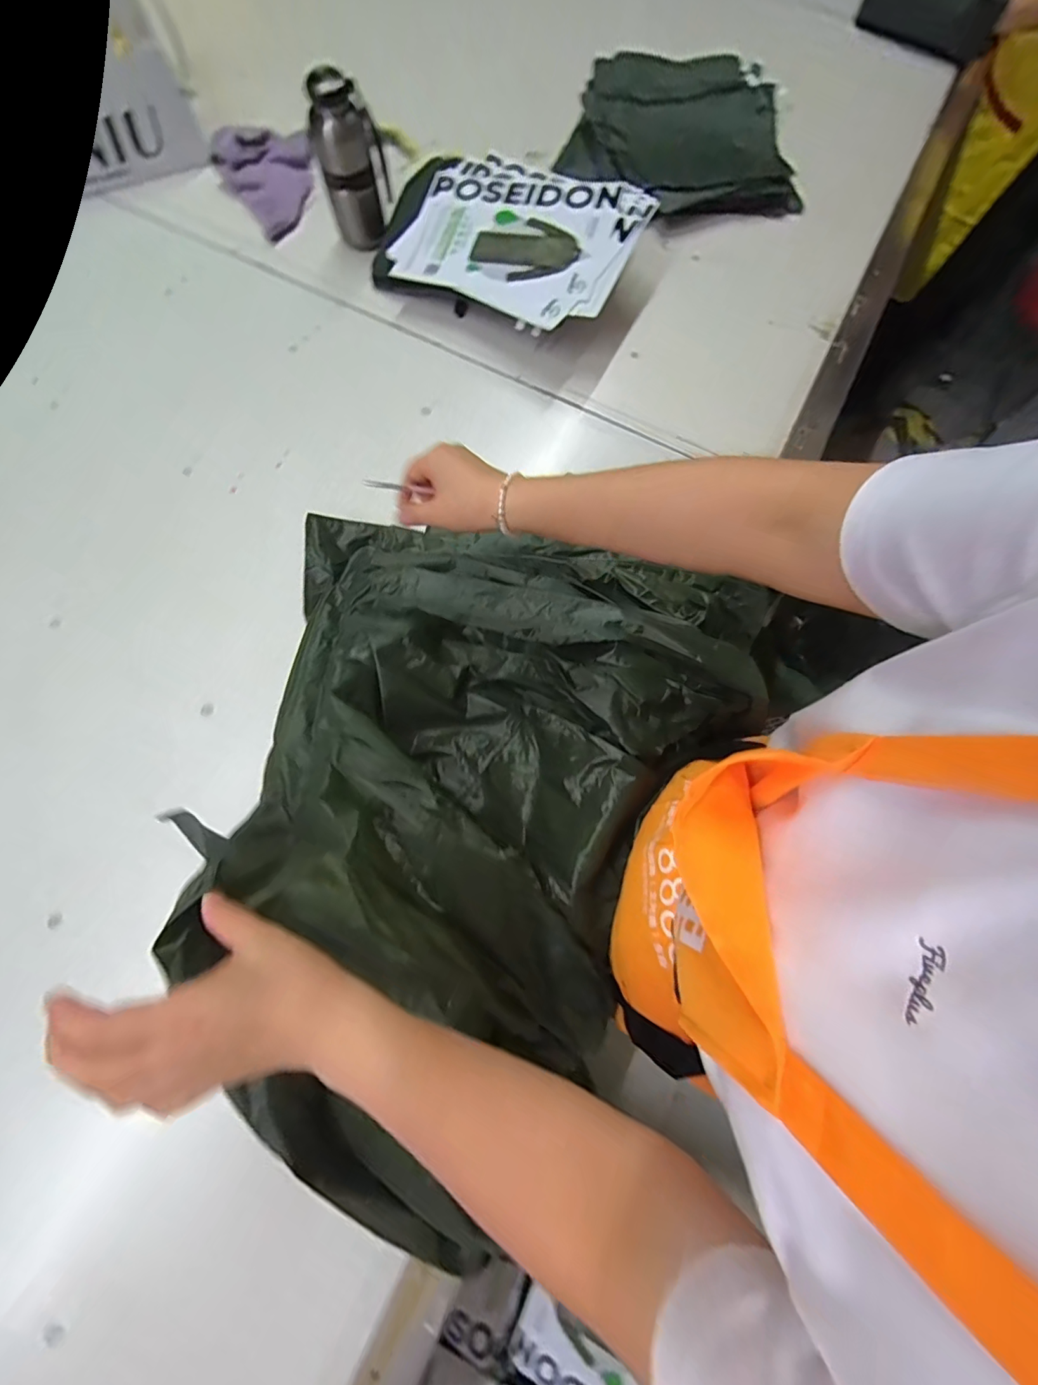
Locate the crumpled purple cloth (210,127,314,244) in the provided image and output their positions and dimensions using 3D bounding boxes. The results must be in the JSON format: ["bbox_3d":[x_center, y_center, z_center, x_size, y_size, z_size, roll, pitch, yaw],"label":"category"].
[{"bbox_3d":[-0.396,-0.799,0.728,0.140,0.042,0.212,-9,74,-4],"label":"crumpled purple cloth"}]

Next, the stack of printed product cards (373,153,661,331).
[{"bbox_3d":[-0.018,-0.646,0.666,0.346,0.031,0.251,27,79,11],"label":"stack of printed product cards"}]

